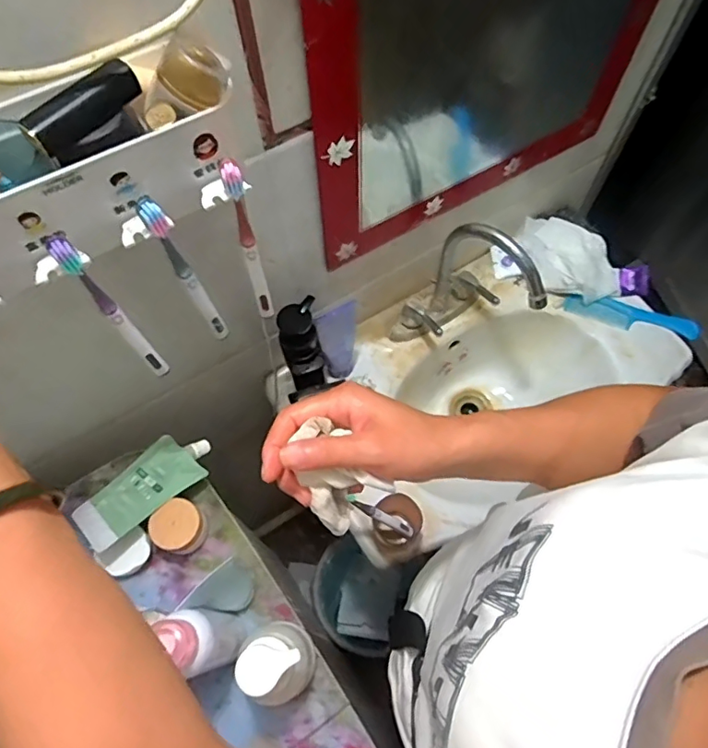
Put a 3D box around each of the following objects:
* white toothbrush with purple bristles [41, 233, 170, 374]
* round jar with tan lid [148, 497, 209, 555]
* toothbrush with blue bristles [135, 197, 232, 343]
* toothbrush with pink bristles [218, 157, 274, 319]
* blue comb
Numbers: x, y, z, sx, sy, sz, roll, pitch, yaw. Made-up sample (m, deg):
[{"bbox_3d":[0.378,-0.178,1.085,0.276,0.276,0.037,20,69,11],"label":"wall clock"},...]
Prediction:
[{"bbox_3d":[-0.192,-0.049,0.423,0.015,0.171,0.032,-41,70,-16],"label":"white toothbrush with purple bristles"},{"bbox_3d":[-0.192,0.171,0.589,0.050,0.057,0.051,-1,64,1],"label":"round jar with tan lid"},{"bbox_3d":[-0.136,-0.077,0.439,0.020,0.175,0.018,-31,68,-12],"label":"toothbrush with blue bristles"},{"bbox_3d":[-0.087,-0.106,0.449,0.019,0.176,0.020,-17,65,-6],"label":"toothbrush with pink bristles"},{"bbox_3d":[0.462,-0.094,0.878,0.215,0.012,0.041,18,96,8],"label":"blue comb"}]

